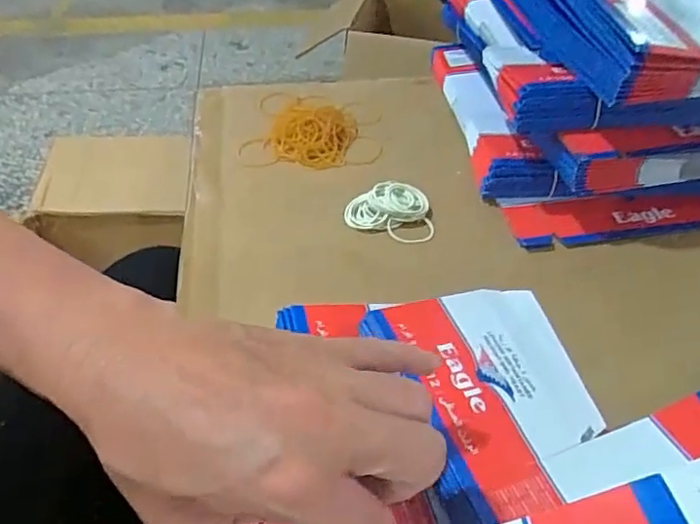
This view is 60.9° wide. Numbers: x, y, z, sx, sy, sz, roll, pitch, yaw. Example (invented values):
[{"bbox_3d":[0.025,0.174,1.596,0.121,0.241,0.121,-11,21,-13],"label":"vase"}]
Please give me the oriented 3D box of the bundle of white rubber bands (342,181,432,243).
[{"bbox_3d":[0.032,-0.045,0.501,0.070,0.017,0.050,0,46,-1],"label":"bundle of white rubber bands"}]

